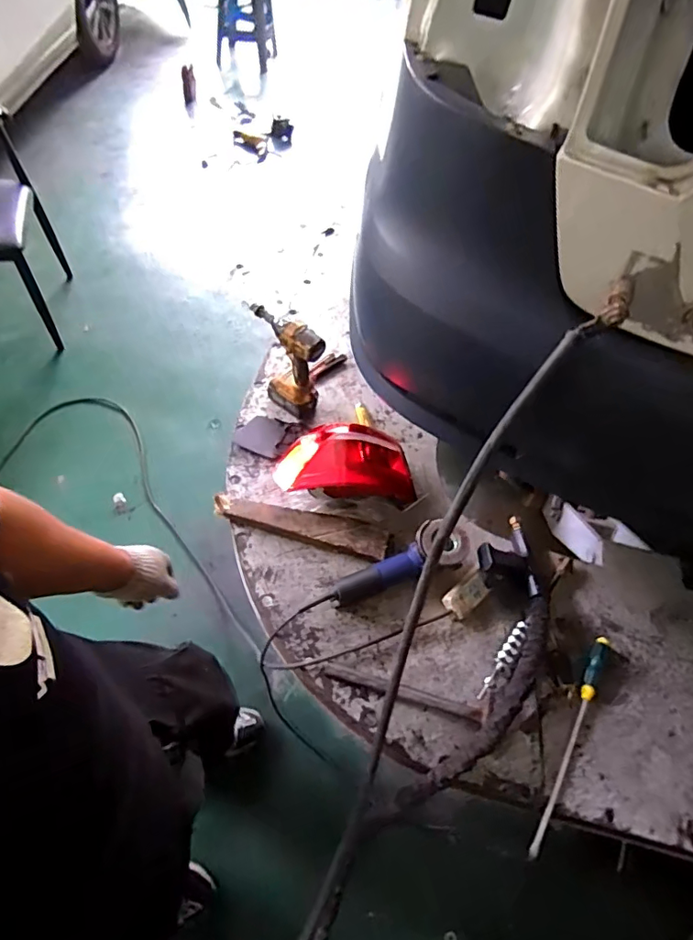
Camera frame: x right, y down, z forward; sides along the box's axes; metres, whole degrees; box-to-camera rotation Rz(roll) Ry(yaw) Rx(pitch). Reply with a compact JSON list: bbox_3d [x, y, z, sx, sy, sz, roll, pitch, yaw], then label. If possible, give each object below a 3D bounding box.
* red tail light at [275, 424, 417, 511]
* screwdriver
[{"bbox_3d":[-0.002,-0.016,1.148,0.292,0.120,0.183,5,57,-4],"label":"red tail light"},{"bbox_3d":[0.410,0.482,0.933,0.030,0.026,0.409,28,59,11],"label":"screwdriver"}]

